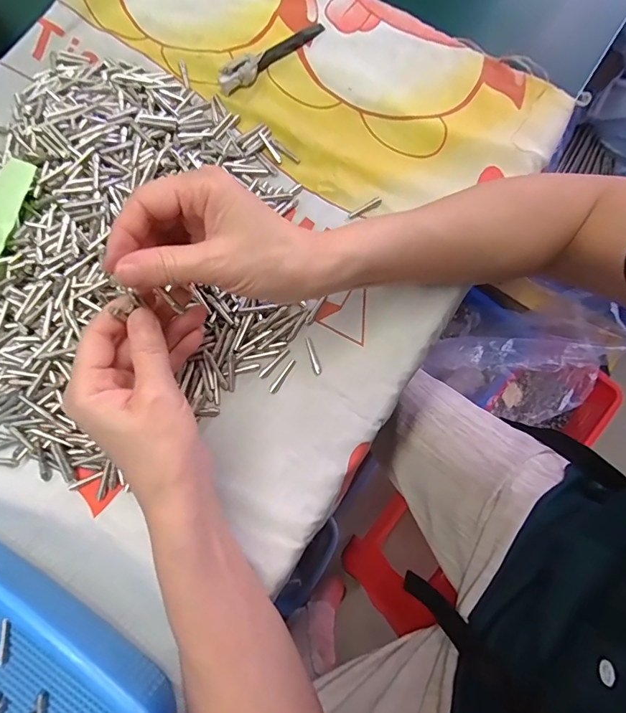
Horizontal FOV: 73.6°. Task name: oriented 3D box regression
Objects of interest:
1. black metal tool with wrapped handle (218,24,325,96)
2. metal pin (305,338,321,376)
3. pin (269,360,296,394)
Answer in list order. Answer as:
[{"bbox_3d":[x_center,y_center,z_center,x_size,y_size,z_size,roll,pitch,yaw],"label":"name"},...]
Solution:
[{"bbox_3d":[-0.036,-0.262,0.359,0.106,0.017,0.015,-41,80,-7],"label":"black metal tool with wrapped handle"},{"bbox_3d":[0.000,-0.001,0.310,0.005,0.004,0.030,-16,78,-2],"label":"metal pin"},{"bbox_3d":[-0.022,0.015,0.307,0.006,0.004,0.029,34,81,8],"label":"pin"}]

